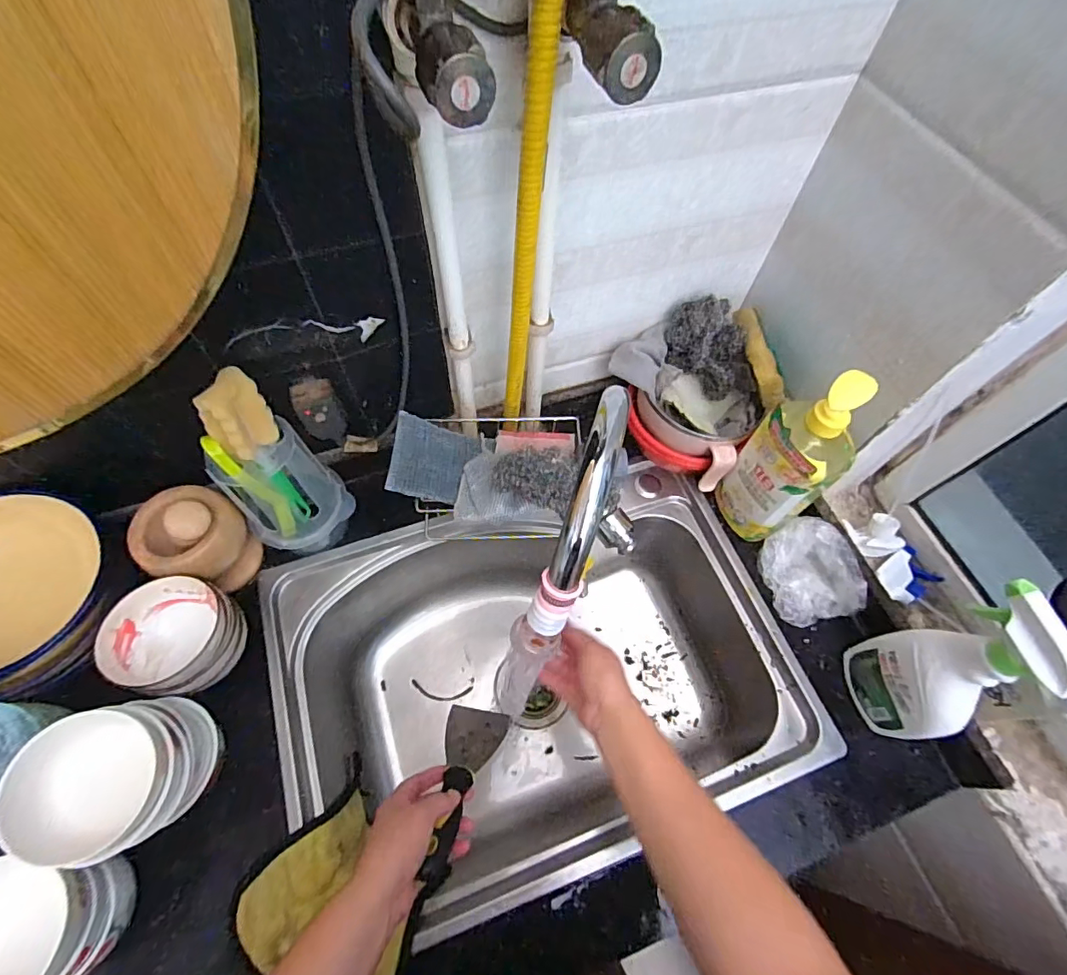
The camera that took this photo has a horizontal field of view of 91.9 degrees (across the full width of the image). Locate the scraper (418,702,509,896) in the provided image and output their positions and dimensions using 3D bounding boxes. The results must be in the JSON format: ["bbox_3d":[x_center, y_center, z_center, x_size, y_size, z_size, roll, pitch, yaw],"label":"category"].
[{"bbox_3d":[-0.070,0.290,0.509,0.064,0.220,0.019,9,104,2],"label":"scraper"}]

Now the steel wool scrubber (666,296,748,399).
[{"bbox_3d":[0.219,-0.175,0.644,0.119,0.090,0.034,49,33,-1],"label":"steel wool scrubber"}]

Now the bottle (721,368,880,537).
[{"bbox_3d":[0.285,-0.027,0.578,0.065,0.259,0.096,-38,70,-19],"label":"bottle"}]

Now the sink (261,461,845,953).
[{"bbox_3d":[0.006,0.243,0.685,0.572,0.205,0.407,-16,64,-10],"label":"sink"}]

